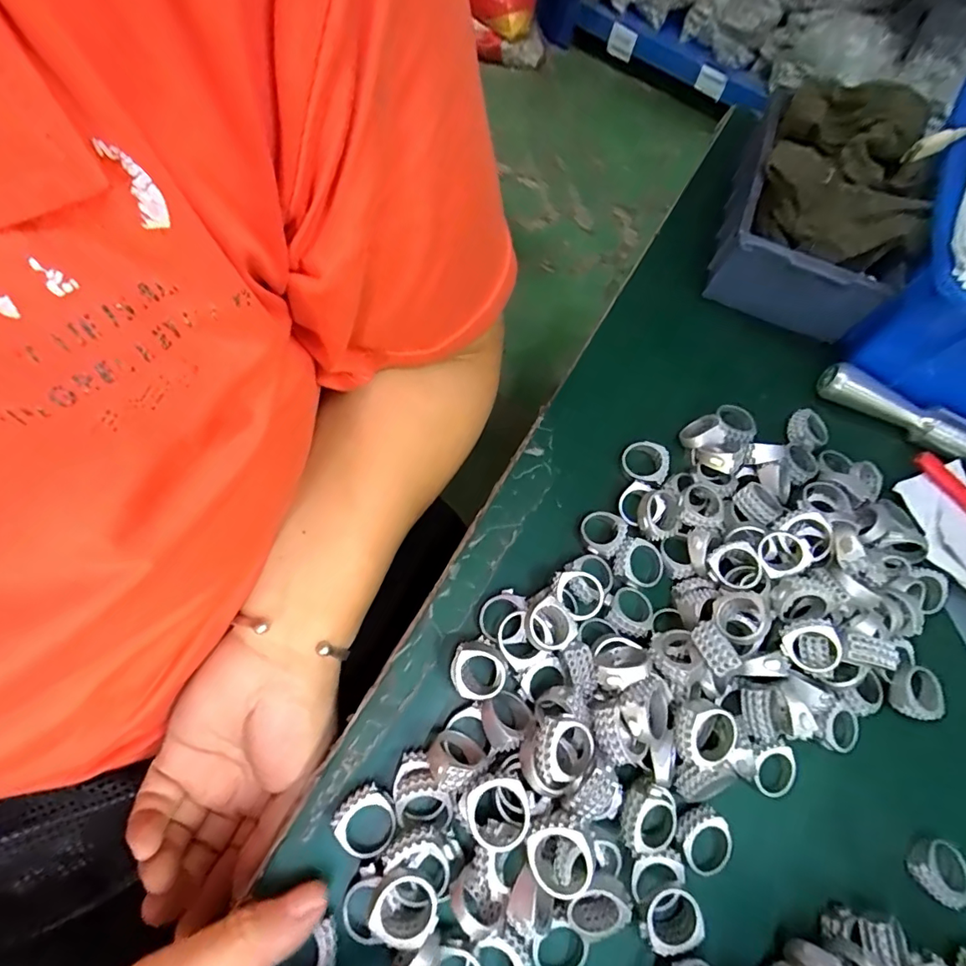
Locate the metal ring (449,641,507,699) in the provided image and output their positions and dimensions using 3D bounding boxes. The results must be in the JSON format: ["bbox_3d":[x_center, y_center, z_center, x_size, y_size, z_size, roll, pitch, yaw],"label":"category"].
[{"bbox_3d":[-0.002,0.080,0.221,0.024,0.008,0.025,0,94,1],"label":"metal ring"}]

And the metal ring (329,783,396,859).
[{"bbox_3d":[-0.046,0.135,0.204,0.023,0.010,0.023,1,67,-2],"label":"metal ring"}]

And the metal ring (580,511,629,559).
[{"bbox_3d":[0.060,0.025,0.257,0.022,0.006,0.023,1,67,-2],"label":"metal ring"}]

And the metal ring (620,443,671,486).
[{"bbox_3d":[0.087,-0.010,0.274,0.025,0.007,0.024,1,67,-2],"label":"metal ring"}]

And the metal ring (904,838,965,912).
[{"bbox_3d":[0.200,0.169,0.222,0.022,0.009,0.023,1,67,-2],"label":"metal ring"}]

